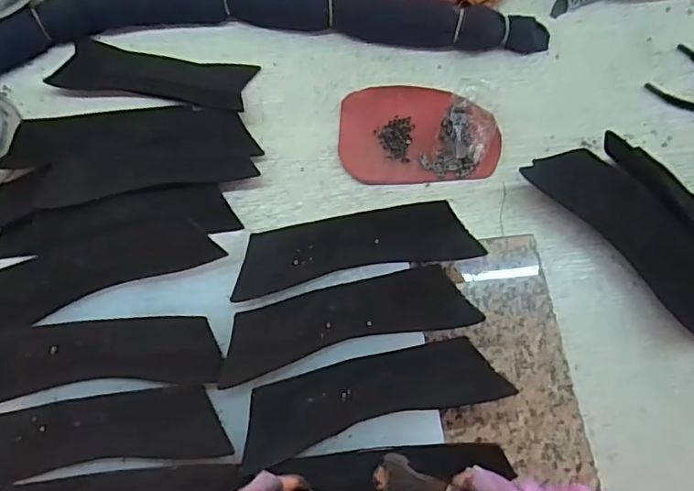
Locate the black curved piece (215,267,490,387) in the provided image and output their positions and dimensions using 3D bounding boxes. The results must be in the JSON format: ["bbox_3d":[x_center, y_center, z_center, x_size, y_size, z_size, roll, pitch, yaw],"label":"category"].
[{"bbox_3d":[0.000,0.069,0.502,0.232,0.010,0.064,-13,71,-6],"label":"black curved piece"}]

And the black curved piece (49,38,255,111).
[{"bbox_3d":[-0.238,-0.214,0.673,0.233,0.015,0.075,10,66,-1],"label":"black curved piece"}]

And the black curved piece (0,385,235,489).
[{"bbox_3d":[-0.222,0.165,0.461,0.230,0.011,0.066,-8,66,-8],"label":"black curved piece"}]

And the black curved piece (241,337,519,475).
[{"bbox_3d":[0.023,0.133,0.481,0.232,0.009,0.064,-14,79,-7],"label":"black curved piece"}]

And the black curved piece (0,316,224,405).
[{"bbox_3d":[-0.232,0.103,0.488,0.230,0.009,0.068,-4,71,-3],"label":"black curved piece"}]

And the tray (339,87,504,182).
[{"bbox_3d":[0.087,-0.139,0.645,0.187,0.030,0.127,0,70,-1],"label":"tray"}]

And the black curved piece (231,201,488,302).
[{"bbox_3d":[0.008,0.001,0.529,0.234,0.010,0.063,-10,79,-7],"label":"black curved piece"}]

